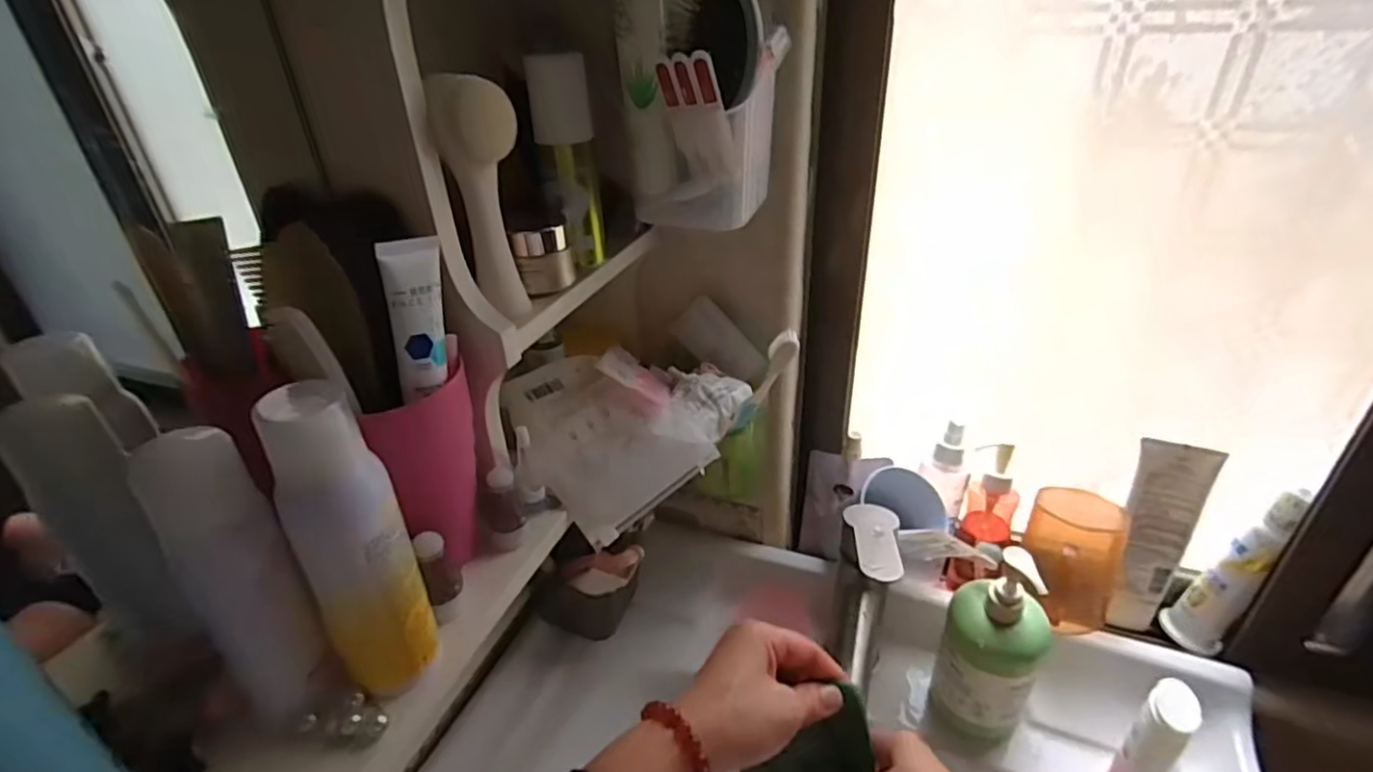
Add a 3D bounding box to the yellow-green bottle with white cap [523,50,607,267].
[{"bbox_3d":[-0.077,-0.145,0.422,0.036,0.126,0.030,-9,32,-10],"label":"yellow-green bottle with white cap"}]

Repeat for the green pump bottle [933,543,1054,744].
[{"bbox_3d":[0.243,0.205,0.514,0.074,0.179,0.058,15,36,26],"label":"green pump bottle"}]

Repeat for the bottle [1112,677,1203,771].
[{"bbox_3d":[0.337,0.267,0.471,0.027,0.126,0.030,-25,38,-31],"label":"bottle"}]

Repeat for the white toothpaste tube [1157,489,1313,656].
[{"bbox_3d":[0.454,0.156,0.543,0.031,0.165,0.045,-26,38,-32],"label":"white toothpaste tube"}]

